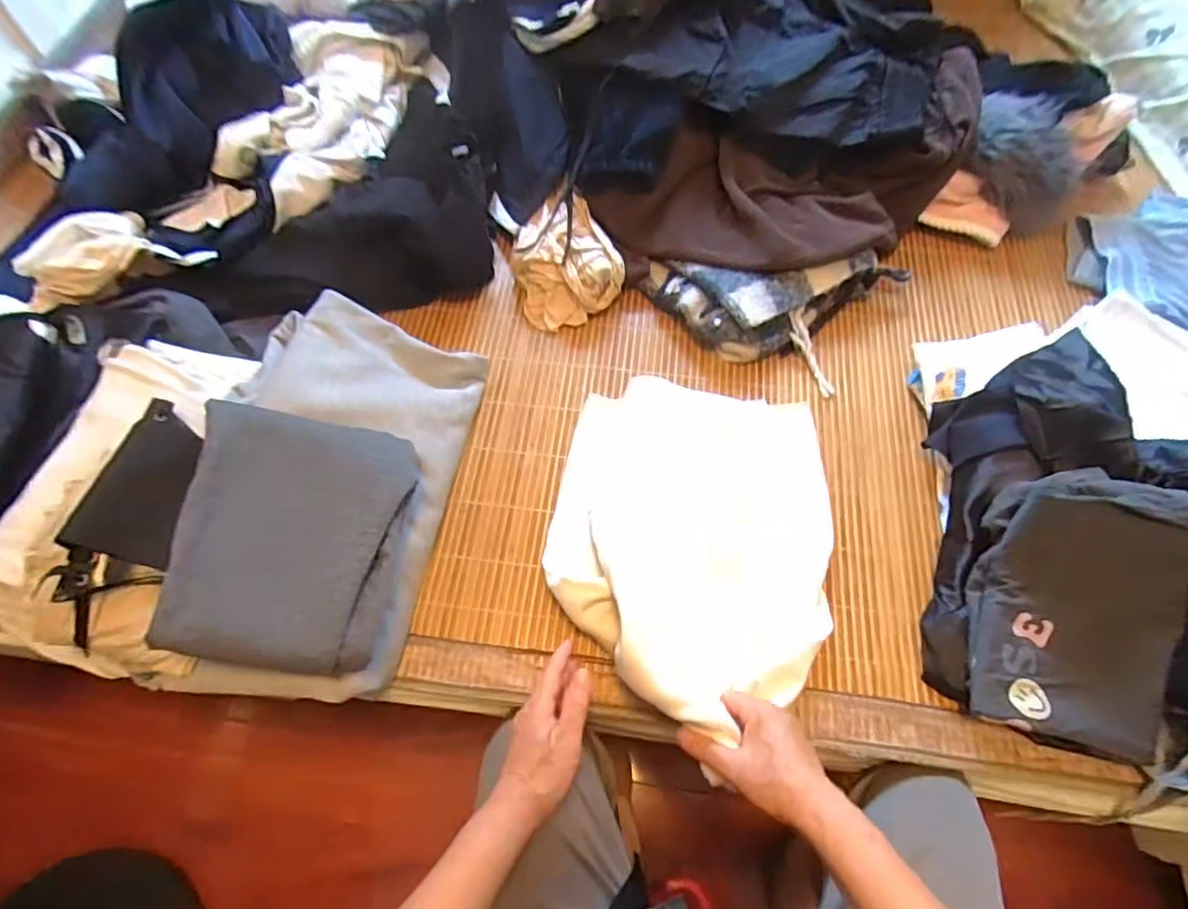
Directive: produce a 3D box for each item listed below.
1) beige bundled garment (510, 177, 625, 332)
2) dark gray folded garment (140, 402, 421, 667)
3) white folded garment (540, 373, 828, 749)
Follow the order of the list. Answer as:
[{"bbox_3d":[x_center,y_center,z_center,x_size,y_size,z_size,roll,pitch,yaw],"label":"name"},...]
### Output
[{"bbox_3d":[-0.045,-0.252,0.799,0.129,0.071,0.159,-25,66,-12],"label":"beige bundled garment"},{"bbox_3d":[-0.263,0.071,0.531,0.185,0.046,0.213,16,68,-16],"label":"dark gray folded garment"},{"bbox_3d":[0.102,0.069,0.625,0.284,0.086,0.372,10,64,5],"label":"white folded garment"}]

